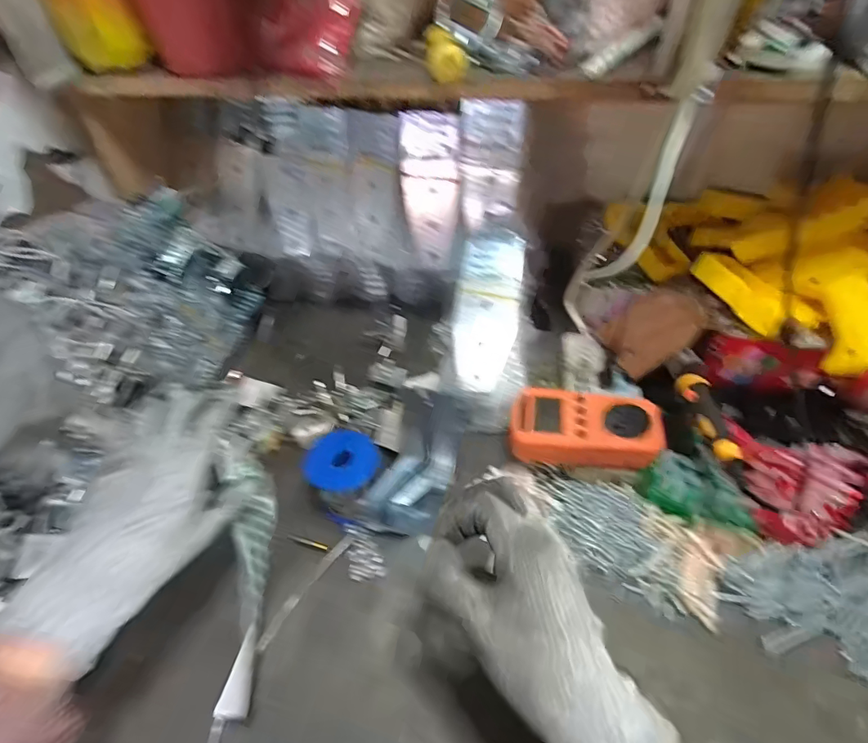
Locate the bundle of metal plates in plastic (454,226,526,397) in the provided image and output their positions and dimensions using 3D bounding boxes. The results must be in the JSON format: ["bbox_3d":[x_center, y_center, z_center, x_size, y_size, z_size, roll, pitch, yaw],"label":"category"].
[{"bbox_3d":[0.054,-0.066,0.491,0.063,0.019,0.169,8,88,12],"label":"bundle of metal plates in plastic"}]

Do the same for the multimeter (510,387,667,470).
[{"bbox_3d":[0.139,0.053,0.445,0.130,0.023,0.072,9,47,12],"label":"multimeter"}]

